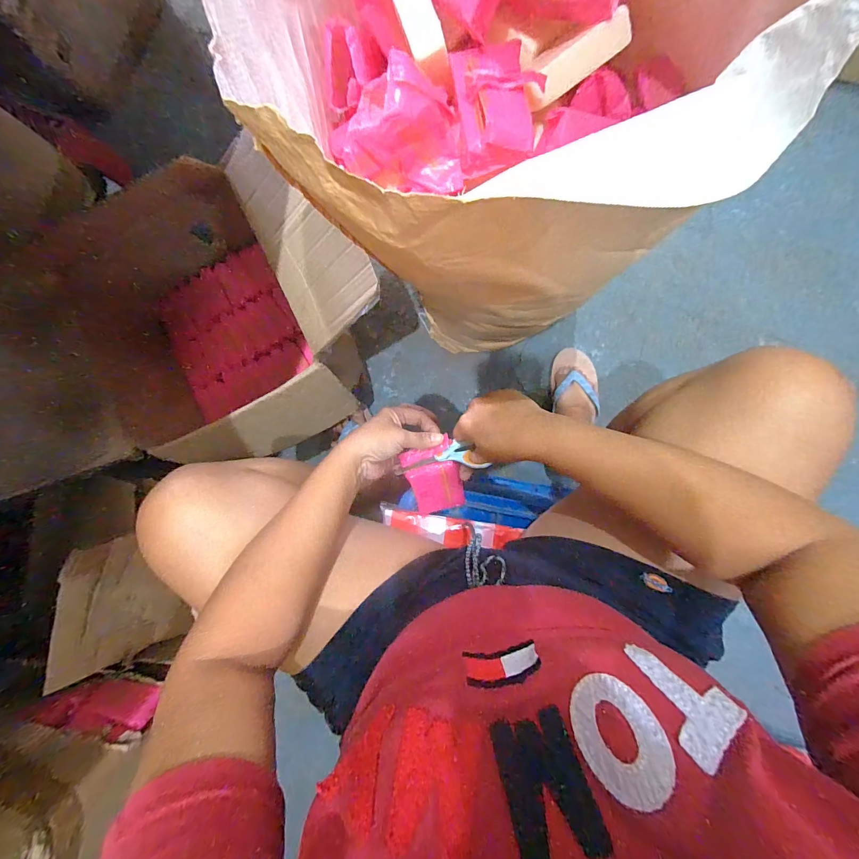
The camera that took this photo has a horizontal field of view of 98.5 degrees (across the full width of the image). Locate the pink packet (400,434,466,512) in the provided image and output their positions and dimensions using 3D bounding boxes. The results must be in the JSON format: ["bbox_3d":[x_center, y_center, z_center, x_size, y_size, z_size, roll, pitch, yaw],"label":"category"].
[{"bbox_3d":[0.007,0.061,0.454,0.062,0.014,0.100,-15,122,4],"label":"pink packet"}]

